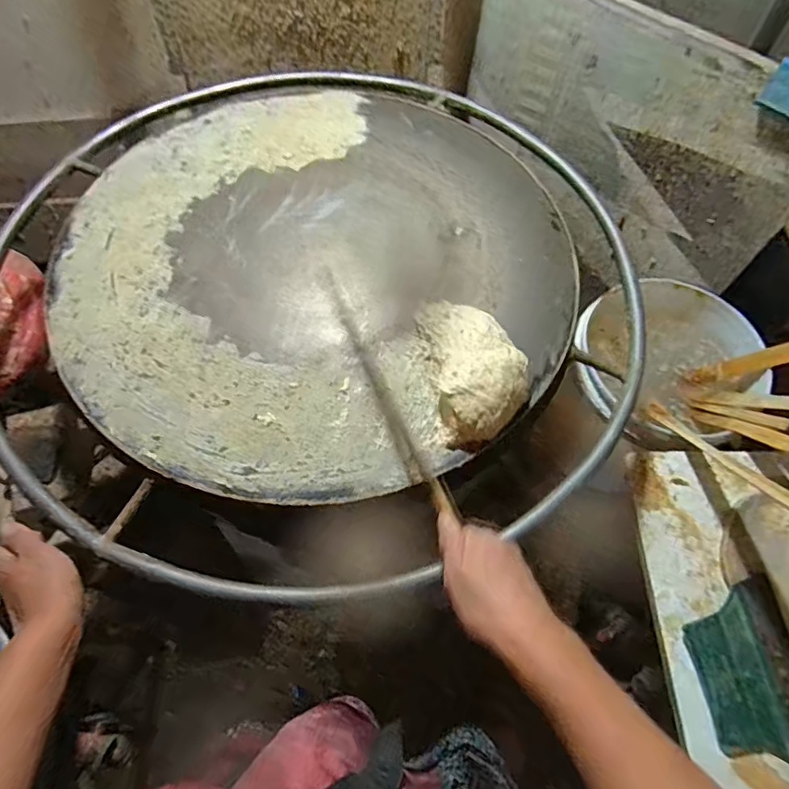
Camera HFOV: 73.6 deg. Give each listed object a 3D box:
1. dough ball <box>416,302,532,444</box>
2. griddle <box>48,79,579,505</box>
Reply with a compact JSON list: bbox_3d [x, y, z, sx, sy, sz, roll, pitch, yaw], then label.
[{"bbox_3d":[0.087,-0.038,0.560,0.091,0.044,0.160,-9,60,-7],"label":"dough ball"},{"bbox_3d":[-0.098,-0.193,0.661,0.596,0.054,0.635,1,59,-1],"label":"griddle"}]

